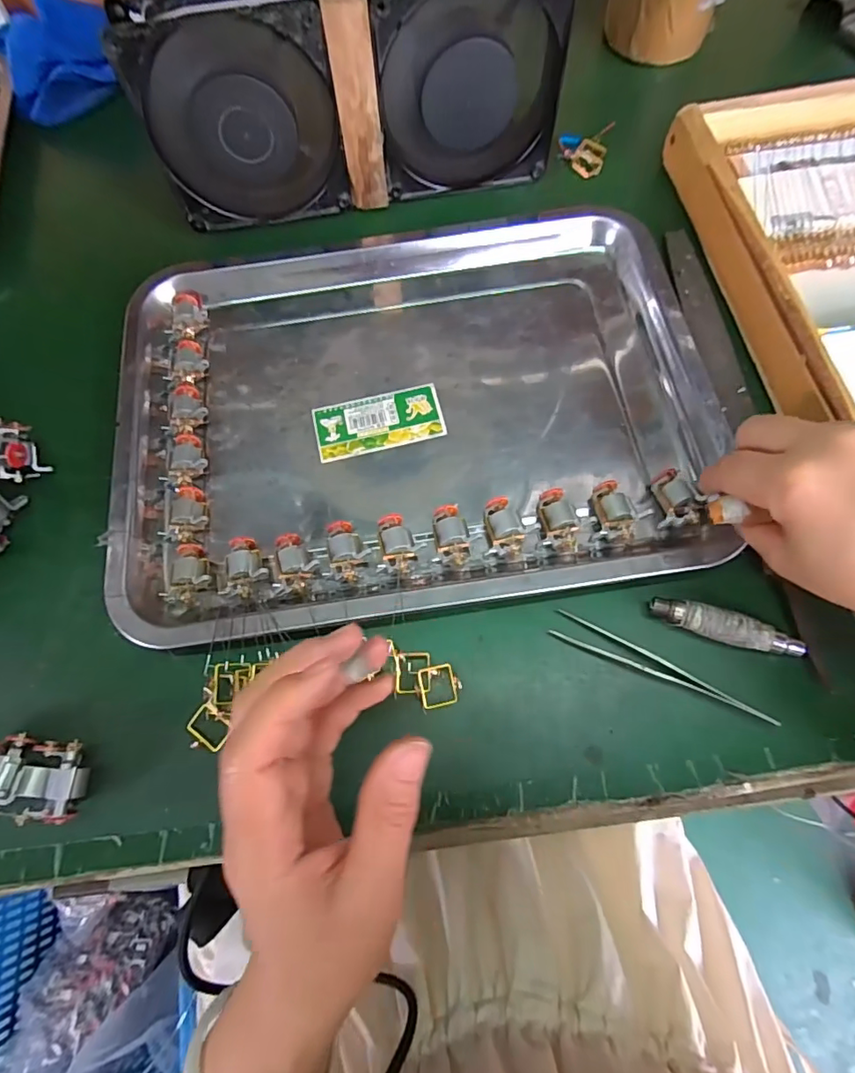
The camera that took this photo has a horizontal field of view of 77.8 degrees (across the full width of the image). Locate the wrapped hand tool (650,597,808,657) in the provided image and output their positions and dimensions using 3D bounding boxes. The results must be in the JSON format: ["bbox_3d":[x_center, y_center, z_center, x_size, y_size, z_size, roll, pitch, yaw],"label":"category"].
[{"bbox_3d":[0.150,0.046,0.266,0.071,0.011,0.015,17,72,9],"label":"wrapped hand tool"}]

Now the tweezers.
[{"bbox_3d":[0.117,0.064,0.265,0.110,0.007,0.015,23,74,10],"label":"tweezers"}]

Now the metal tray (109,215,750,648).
[{"bbox_3d":[-0.011,-0.085,0.326,0.348,0.026,0.265,-9,71,-1],"label":"metal tray"}]

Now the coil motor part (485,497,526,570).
[{"bbox_3d":[0.044,-0.003,0.295,0.021,0.021,0.037,-4,70,2],"label":"coil motor part"}]

